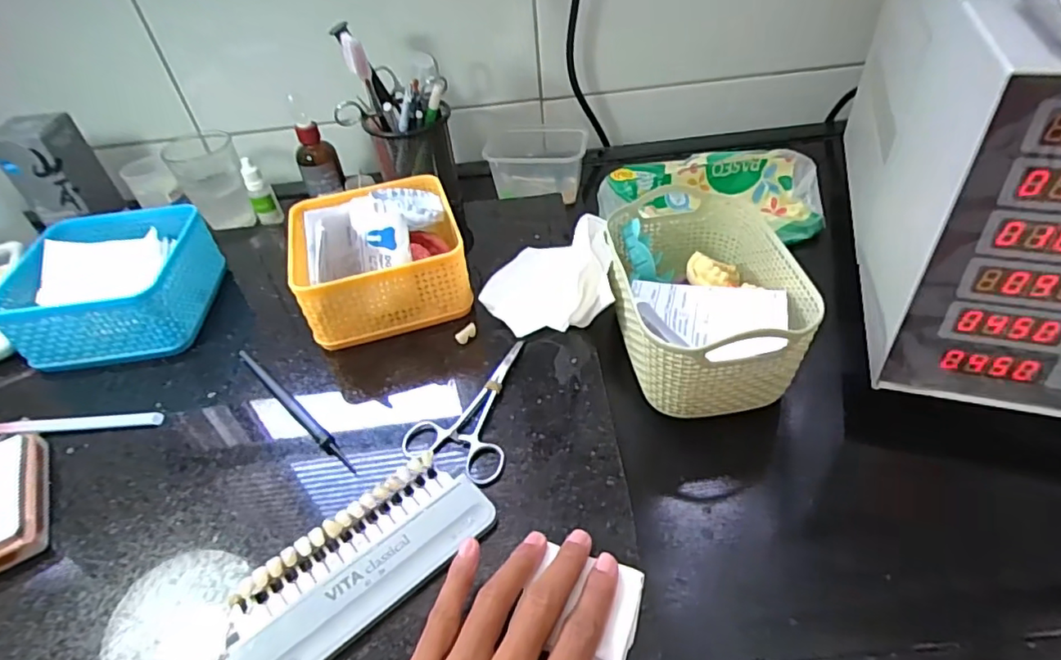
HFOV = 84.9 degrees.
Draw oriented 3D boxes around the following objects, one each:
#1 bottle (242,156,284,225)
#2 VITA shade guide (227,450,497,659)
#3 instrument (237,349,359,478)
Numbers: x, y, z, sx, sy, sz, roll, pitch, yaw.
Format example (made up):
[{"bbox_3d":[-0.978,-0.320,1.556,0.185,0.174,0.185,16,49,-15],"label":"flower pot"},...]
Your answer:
[{"bbox_3d":[-0.288,-0.146,0.620,0.024,0.075,0.021,-24,47,-18],"label":"bottle"},{"bbox_3d":[-0.095,0.127,0.324,0.145,0.009,0.068,-33,50,-25],"label":"VITA shade guide"},{"bbox_3d":[-0.173,0.052,0.416,0.150,0.013,0.010,32,56,33],"label":"instrument"}]

